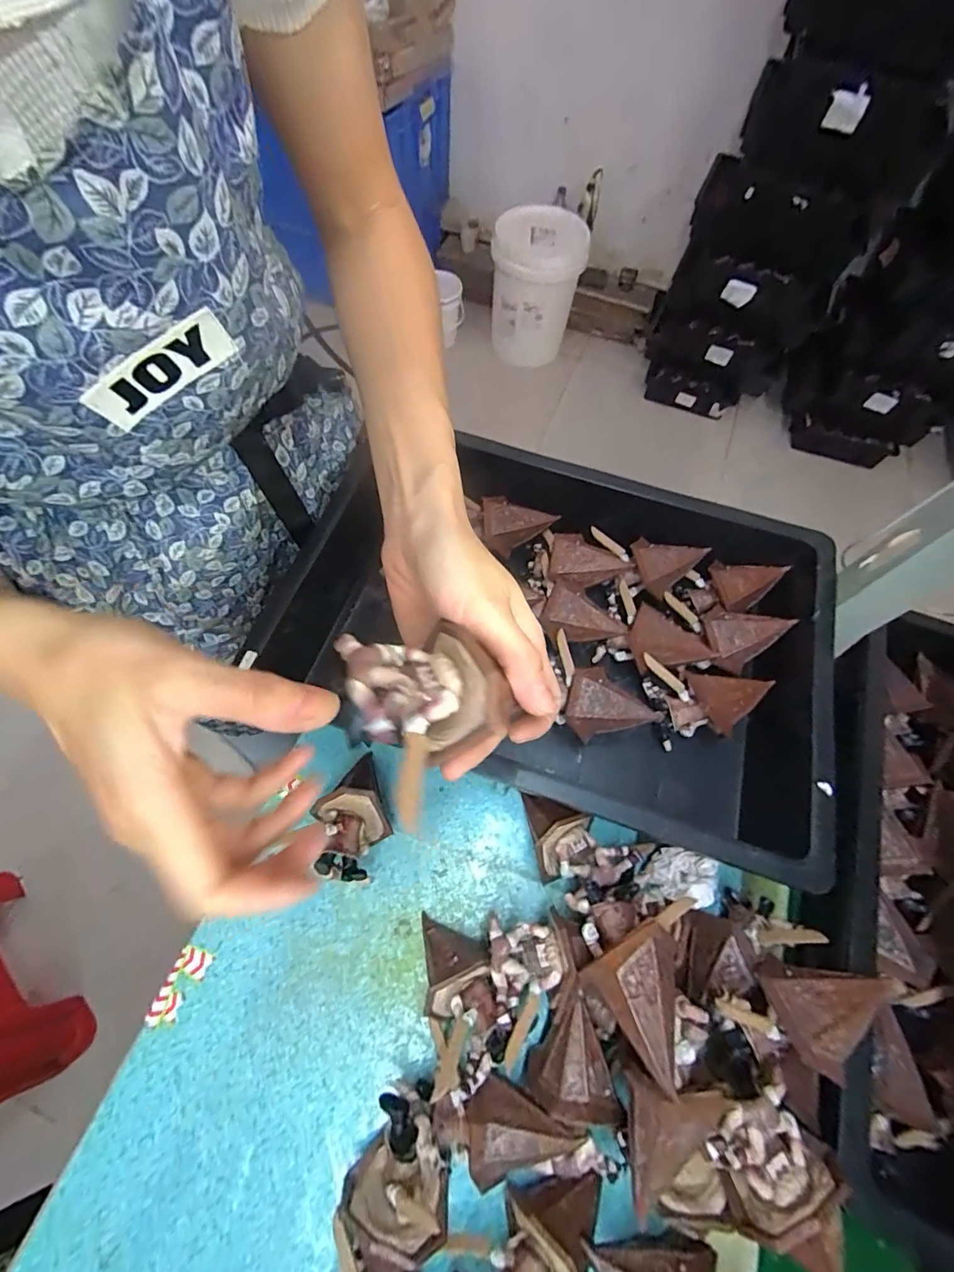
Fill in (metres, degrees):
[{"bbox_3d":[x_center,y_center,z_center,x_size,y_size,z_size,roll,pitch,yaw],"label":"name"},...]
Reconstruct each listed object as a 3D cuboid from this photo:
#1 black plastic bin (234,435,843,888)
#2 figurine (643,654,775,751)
[{"bbox_3d":[0.081,-0.006,0.458,0.439,0.097,0.313,19,64,8],"label":"black plastic bin"},{"bbox_3d":[0.209,0.056,0.449,0.104,0.042,0.076,-5,63,-5],"label":"figurine"}]

